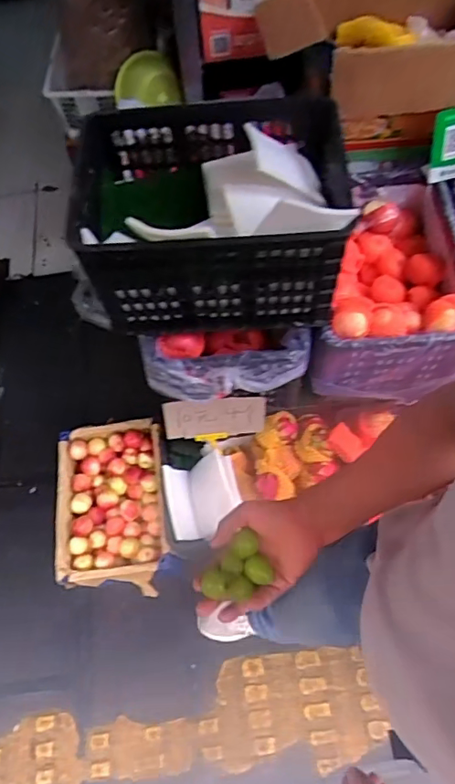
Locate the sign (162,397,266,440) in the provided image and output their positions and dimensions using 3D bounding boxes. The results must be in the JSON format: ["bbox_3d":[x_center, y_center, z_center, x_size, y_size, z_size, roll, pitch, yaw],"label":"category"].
[{"bbox_3d":[-0.030,0.063,1.306,0.252,0.135,0.011,-2,44,-5],"label":"sign"}]

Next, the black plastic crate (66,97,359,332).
[{"bbox_3d":[-0.027,-0.369,1.035,0.502,0.301,0.381,-3,62,1],"label":"black plastic crate"}]

